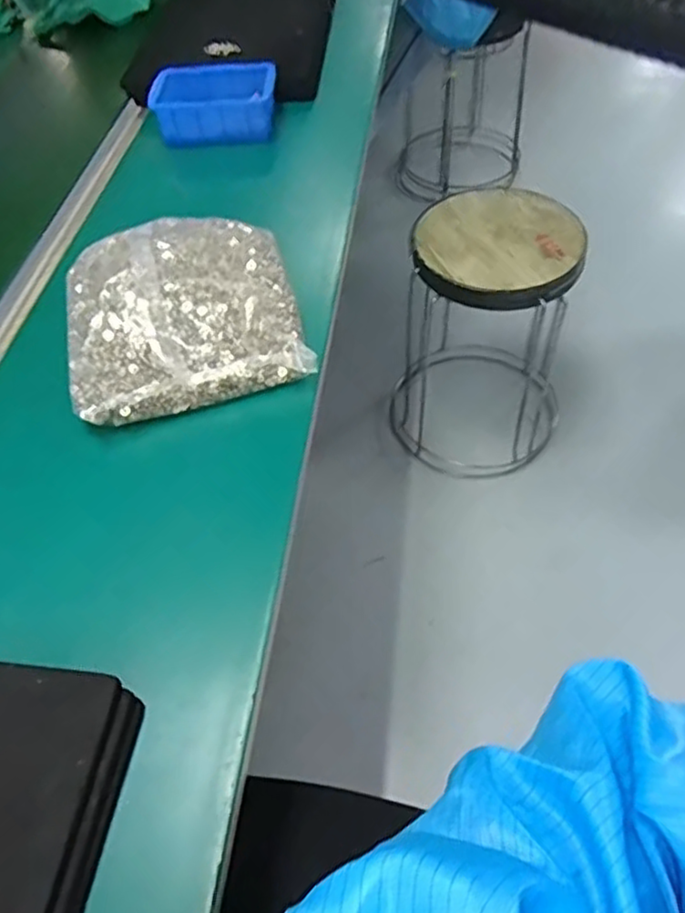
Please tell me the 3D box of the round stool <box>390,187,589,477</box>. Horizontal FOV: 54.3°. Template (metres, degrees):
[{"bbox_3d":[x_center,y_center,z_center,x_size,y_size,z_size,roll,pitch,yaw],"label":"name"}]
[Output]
[{"bbox_3d":[0.301,-0.237,1.332,0.310,0.527,0.348,13,56,14],"label":"round stool"}]

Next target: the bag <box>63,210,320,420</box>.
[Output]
[{"bbox_3d":[-0.146,-0.137,0.596,0.200,0.057,0.208,-15,54,-6],"label":"bag"}]

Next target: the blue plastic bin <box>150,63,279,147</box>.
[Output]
[{"bbox_3d":[-0.156,-0.439,0.833,0.151,0.057,0.094,-11,53,-3],"label":"blue plastic bin"}]

